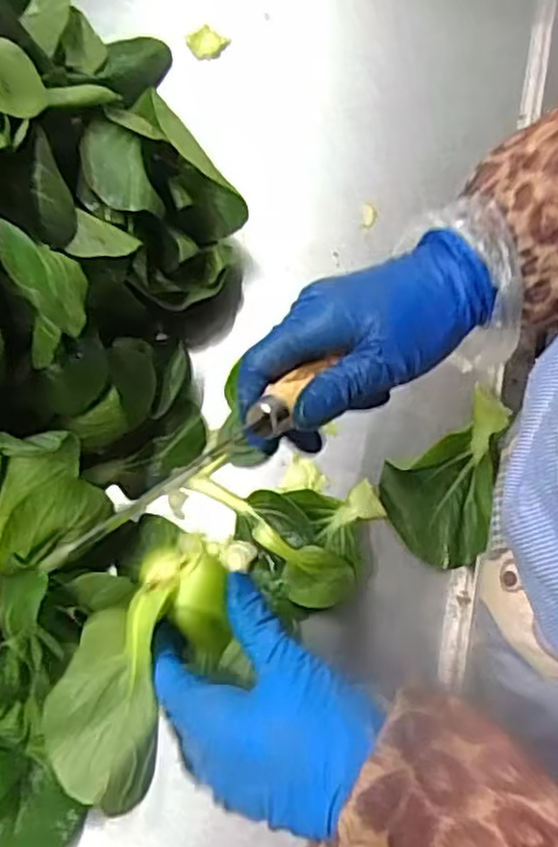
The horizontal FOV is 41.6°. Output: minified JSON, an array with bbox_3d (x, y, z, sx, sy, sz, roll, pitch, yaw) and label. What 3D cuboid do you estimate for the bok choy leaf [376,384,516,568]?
[{"bbox_3d":[0.100,0.036,0.468,0.063,0.036,0.104,10,76,3],"label":"bok choy leaf"}]

